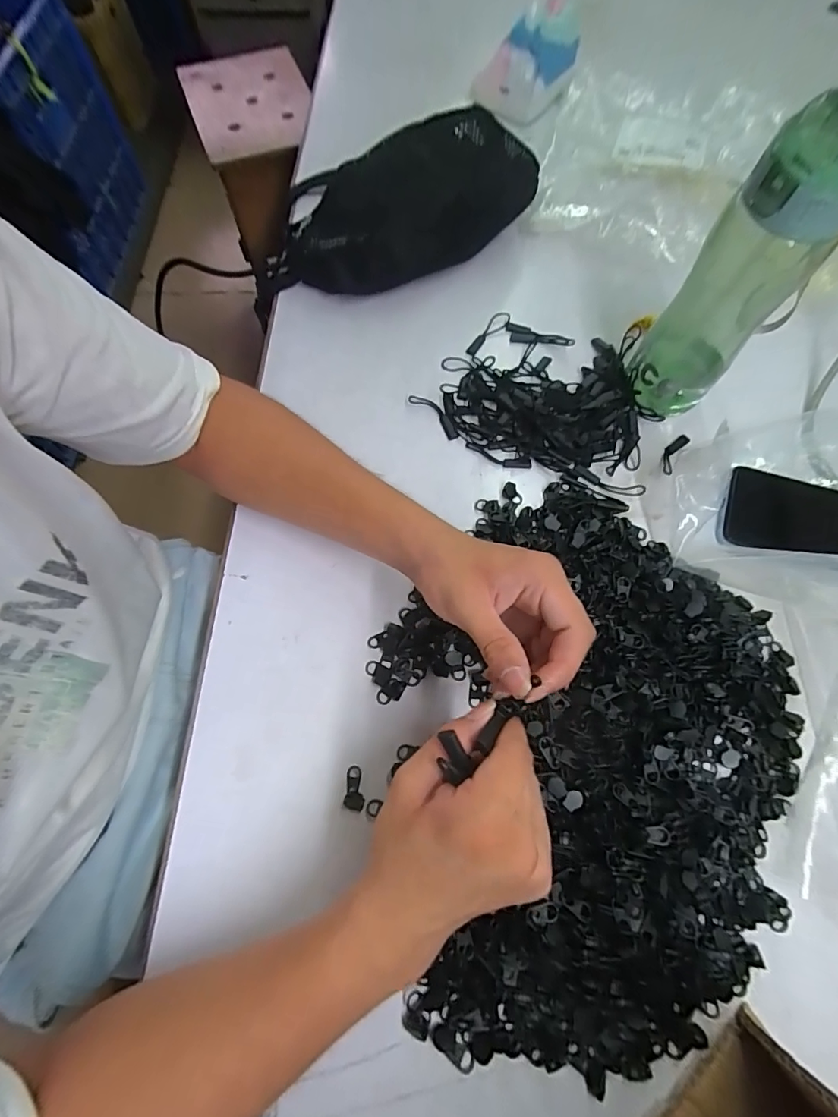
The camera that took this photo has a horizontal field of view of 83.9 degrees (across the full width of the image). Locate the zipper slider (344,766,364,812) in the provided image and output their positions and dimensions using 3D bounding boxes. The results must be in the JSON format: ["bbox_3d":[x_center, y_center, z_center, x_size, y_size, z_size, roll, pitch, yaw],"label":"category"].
[{"bbox_3d":[-0.043,0.155,0.313,0.013,0.004,0.027,4,70,1],"label":"zipper slider"}]

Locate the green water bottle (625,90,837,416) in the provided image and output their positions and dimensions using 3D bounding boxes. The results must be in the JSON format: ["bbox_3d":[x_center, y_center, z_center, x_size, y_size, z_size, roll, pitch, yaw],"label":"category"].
[{"bbox_3d":[0.234,-0.200,0.339,0.077,0.203,0.083,38,74,13],"label":"green water bottle"}]

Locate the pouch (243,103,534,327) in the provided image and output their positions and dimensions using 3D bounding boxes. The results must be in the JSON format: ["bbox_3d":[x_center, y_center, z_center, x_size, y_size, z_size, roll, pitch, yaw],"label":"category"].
[{"bbox_3d":[-0.014,-0.342,0.456,0.303,0.077,0.137,-27,72,-10],"label":"pouch"}]

